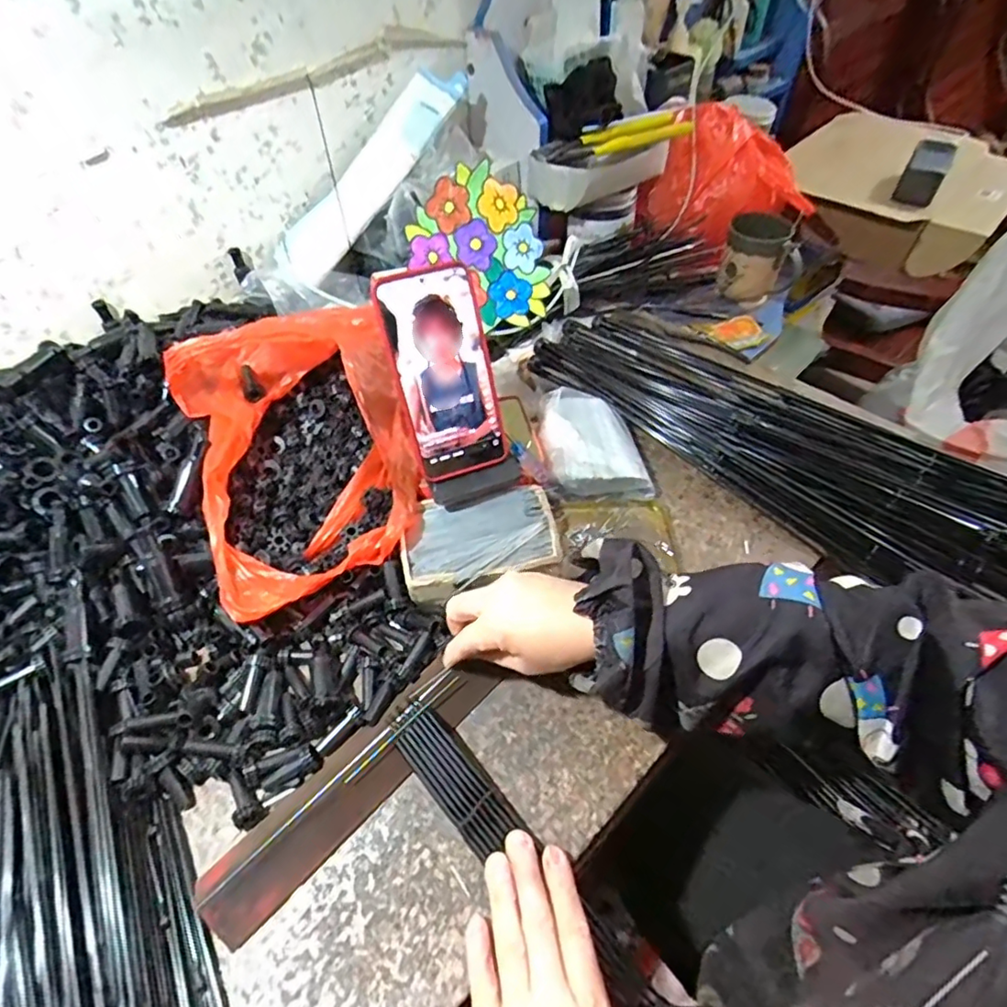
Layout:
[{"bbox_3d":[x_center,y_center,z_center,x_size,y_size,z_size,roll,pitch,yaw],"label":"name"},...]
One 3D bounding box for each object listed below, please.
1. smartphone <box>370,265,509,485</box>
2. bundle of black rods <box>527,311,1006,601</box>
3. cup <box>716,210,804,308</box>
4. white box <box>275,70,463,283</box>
[{"bbox_3d":[-0.046,-0.102,0.459,0.080,0.165,0.008,-21,24,-11],"label":"smartphone"},{"bbox_3d":[0.274,-0.073,0.555,0.534,0.077,0.182,36,59,24],"label":"bundle of black rods"},{"bbox_3d":[0.353,-0.330,0.798,0.101,0.097,0.074,21,55,18],"label":"cup"},{"bbox_3d":[-0.156,-0.395,0.689,0.072,0.028,0.302,39,90,21],"label":"white box"}]

